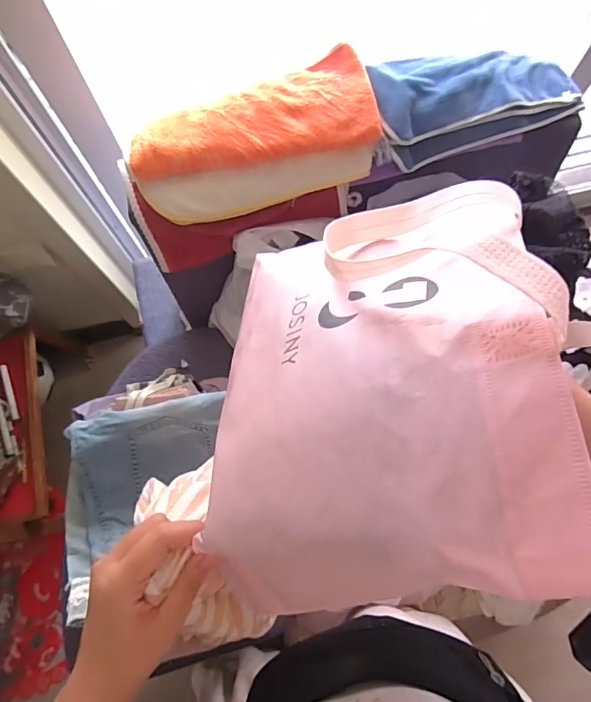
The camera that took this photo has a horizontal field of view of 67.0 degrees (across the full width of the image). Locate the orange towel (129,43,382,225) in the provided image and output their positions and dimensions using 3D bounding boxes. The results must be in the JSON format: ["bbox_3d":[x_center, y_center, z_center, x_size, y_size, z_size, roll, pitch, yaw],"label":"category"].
[{"bbox_3d":[-0.064,-0.322,0.700,0.377,0.096,0.162,-16,73,-5],"label":"orange towel"}]

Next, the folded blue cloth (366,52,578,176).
[{"bbox_3d":[0.277,-0.407,0.714,0.310,0.067,0.155,-16,73,-5],"label":"folded blue cloth"}]

